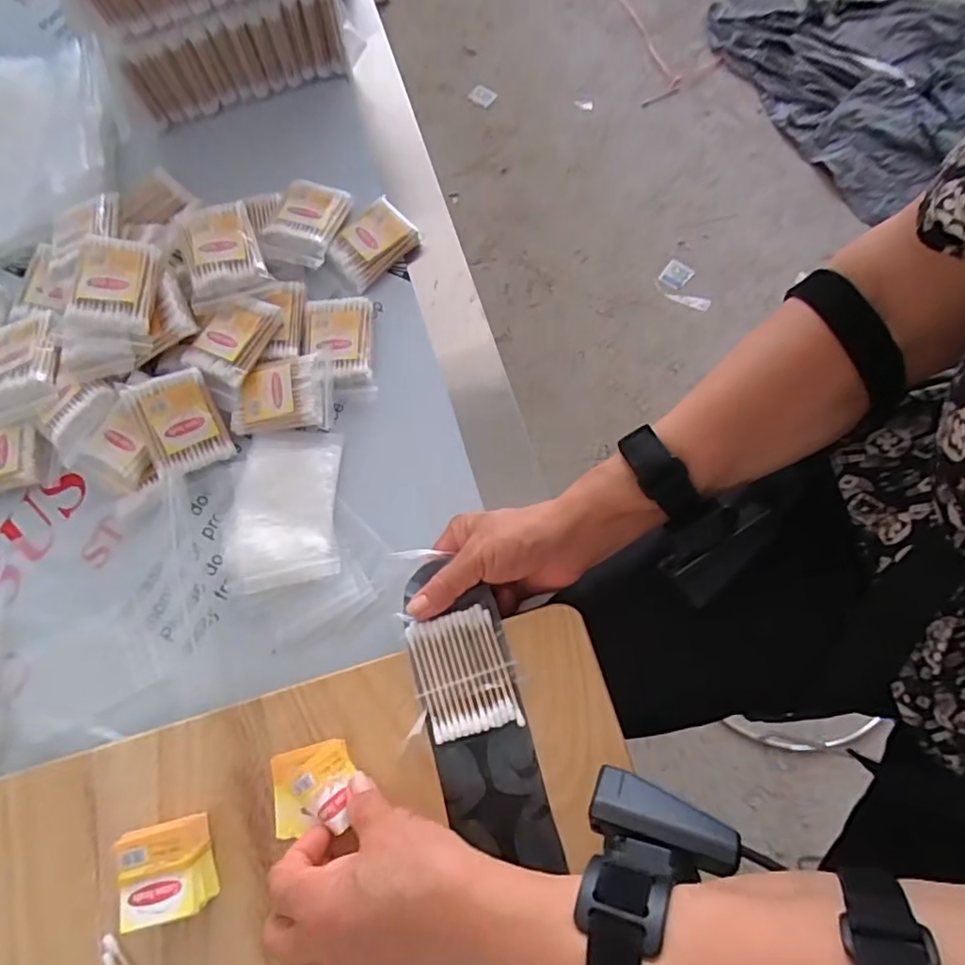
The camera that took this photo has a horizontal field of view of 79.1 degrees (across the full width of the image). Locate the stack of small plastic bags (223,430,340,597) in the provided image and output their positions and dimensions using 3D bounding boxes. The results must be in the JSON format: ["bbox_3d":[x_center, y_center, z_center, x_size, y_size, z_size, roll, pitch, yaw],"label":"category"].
[{"bbox_3d":[-0.150,0.019,0.441,0.083,0.023,0.121,-6,75,1],"label":"stack of small plastic bags"}]

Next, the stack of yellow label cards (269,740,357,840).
[{"bbox_3d":[-0.101,0.180,0.344,0.047,0.011,0.047,-9,72,0],"label":"stack of yellow label cards"}]

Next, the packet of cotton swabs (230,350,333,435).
[{"bbox_3d":[-0.158,-0.072,0.460,0.076,0.021,0.060,-2,75,2],"label":"packet of cotton swabs"}]

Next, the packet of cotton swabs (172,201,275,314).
[{"bbox_3d":[-0.214,-0.187,0.476,0.062,0.020,0.085,-23,73,-5],"label":"packet of cotton swabs"}]

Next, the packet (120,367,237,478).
[{"bbox_3d":[-0.228,-0.046,0.442,0.057,0.012,0.072,-25,103,-24],"label":"packet"}]

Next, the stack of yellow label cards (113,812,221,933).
[{"bbox_3d":[-0.175,0.216,0.330,0.046,0.030,0.045,-11,72,-1],"label":"stack of yellow label cards"}]

